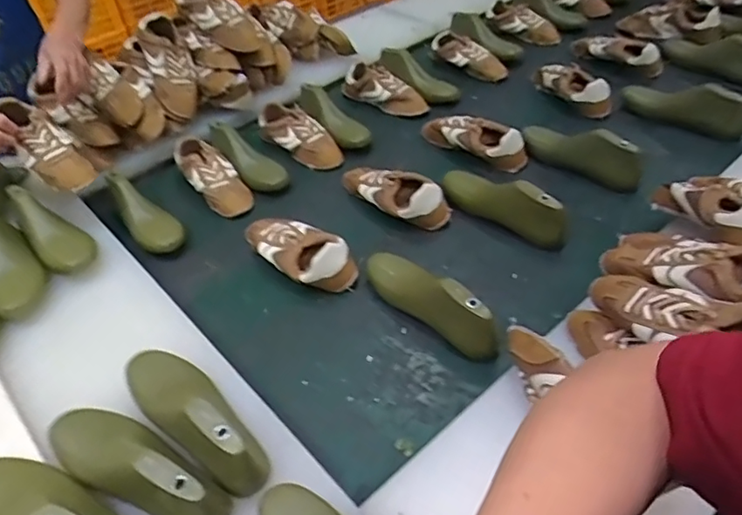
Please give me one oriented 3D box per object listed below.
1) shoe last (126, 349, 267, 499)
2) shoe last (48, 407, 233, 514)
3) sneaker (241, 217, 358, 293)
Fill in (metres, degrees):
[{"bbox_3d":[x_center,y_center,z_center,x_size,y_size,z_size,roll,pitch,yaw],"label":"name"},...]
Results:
[{"bbox_3d":[-0.203,0.171,0.626,0.080,0.091,0.240,-35,50,-28],"label":"shoe last"},{"bbox_3d":[-0.256,0.215,0.598,0.244,0.080,0.081,16,47,22],"label":"shoe last"},{"bbox_3d":[-0.122,-0.019,0.898,0.227,0.064,0.095,30,54,33],"label":"sneaker"}]

